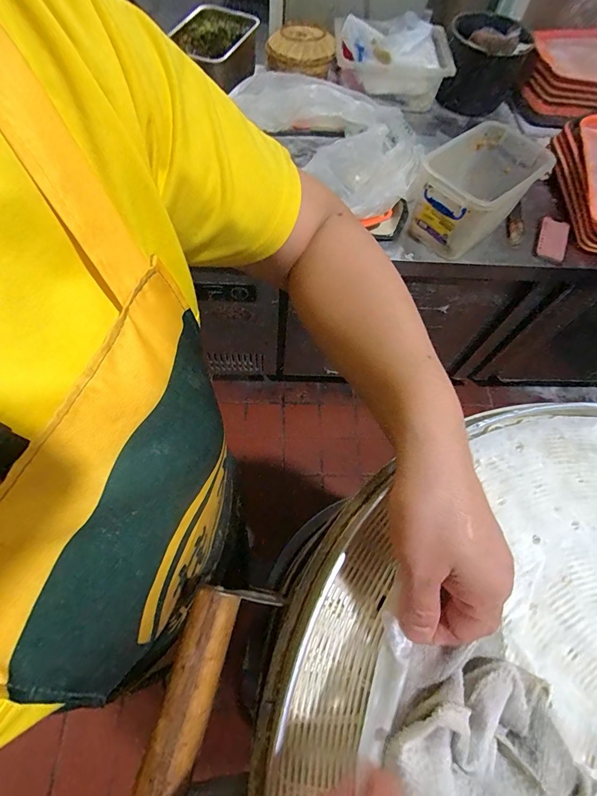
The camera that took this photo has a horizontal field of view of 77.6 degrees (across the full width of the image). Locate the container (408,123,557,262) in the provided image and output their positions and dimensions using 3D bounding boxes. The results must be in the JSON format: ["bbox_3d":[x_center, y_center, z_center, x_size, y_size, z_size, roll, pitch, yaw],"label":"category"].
[{"bbox_3d":[0.402,-0.468,0.840,0.176,0.175,0.290,40,67,14],"label":"container"}]

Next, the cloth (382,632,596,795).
[{"bbox_3d":[0.109,0.193,0.209,0.117,0.053,0.089,27,67,11],"label":"cloth"}]

